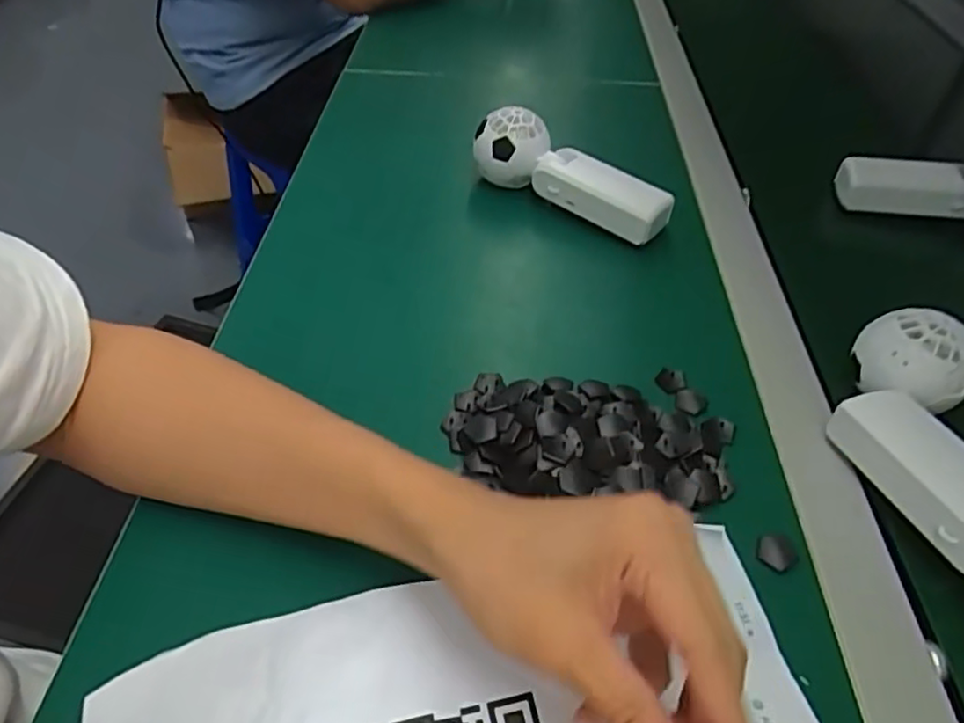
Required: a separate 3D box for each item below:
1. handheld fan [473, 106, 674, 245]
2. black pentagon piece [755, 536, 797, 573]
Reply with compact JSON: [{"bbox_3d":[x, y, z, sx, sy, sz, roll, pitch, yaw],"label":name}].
[{"bbox_3d":[0.071,-0.154,0.522,0.162,0.052,0.053,34,53,27],"label":"handheld fan"},{"bbox_3d":[0.148,0.095,0.330,0.018,0.004,0.020,29,51,24],"label":"black pentagon piece"}]

